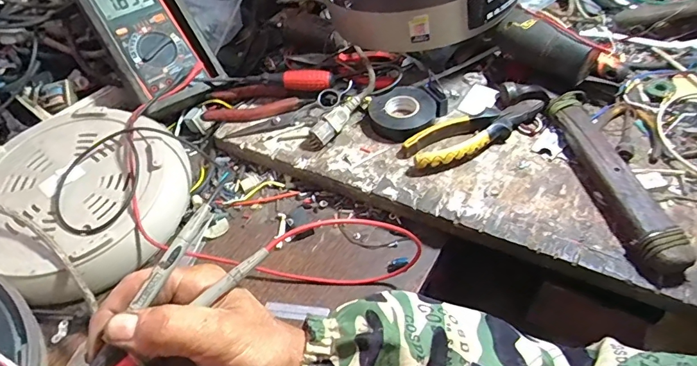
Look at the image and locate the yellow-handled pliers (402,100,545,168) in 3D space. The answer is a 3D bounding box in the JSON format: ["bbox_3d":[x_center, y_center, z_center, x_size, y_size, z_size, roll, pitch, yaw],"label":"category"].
[{"bbox_3d":[0.139,-0.053,0.479,0.159,0.026,0.053,-17,48,-10],"label":"yellow-handled pliers"}]

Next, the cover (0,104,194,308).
[{"bbox_3d":[-0.270,0.009,0.461,0.217,0.056,0.200,-3,47,3],"label":"cover"}]

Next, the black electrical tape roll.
[{"bbox_3d":[0.061,-0.080,0.508,0.069,0.025,0.073,-3,47,3],"label":"black electrical tape roll"}]

